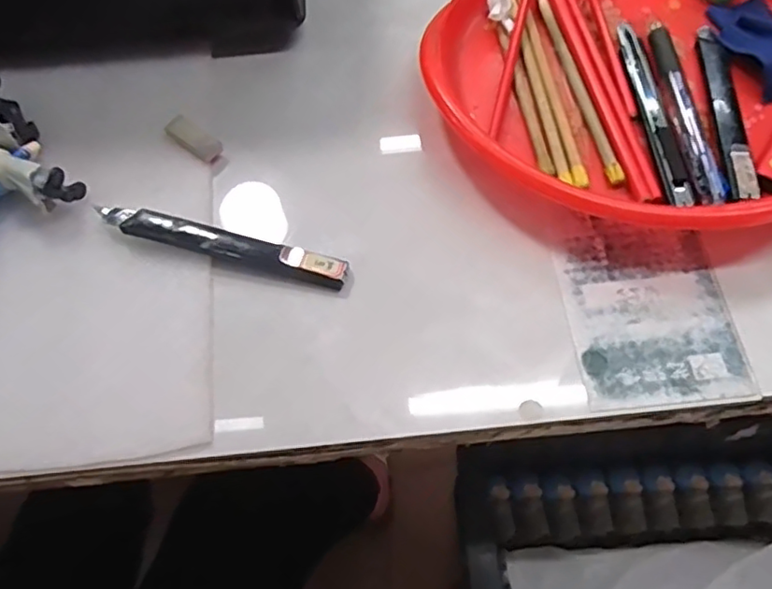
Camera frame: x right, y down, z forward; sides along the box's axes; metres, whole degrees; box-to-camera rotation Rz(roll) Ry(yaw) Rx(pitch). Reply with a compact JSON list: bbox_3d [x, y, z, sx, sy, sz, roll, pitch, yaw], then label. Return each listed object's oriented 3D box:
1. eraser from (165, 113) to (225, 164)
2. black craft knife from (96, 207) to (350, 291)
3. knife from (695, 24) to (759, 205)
[{"bbox_3d":[-0.112,-0.091,0.350,0.037,0.007,0.014,34,69,15],"label":"eraser"},{"bbox_3d":[-0.085,-0.027,0.318,0.132,0.013,0.019,15,65,7],"label":"black craft knife"},{"bbox_3d":[0.197,-0.107,0.344,0.020,0.011,0.133,6,65,3],"label":"knife"}]

